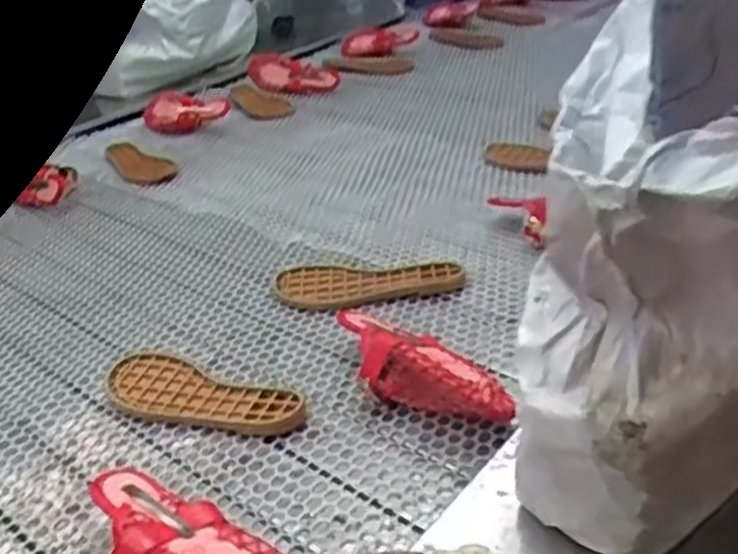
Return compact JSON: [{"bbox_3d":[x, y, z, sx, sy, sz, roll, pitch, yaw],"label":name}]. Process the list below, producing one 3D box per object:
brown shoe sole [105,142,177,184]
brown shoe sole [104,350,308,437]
[{"bbox_3d":[-0.402,-0.199,1.261,0.071,0.014,0.202,-29,38,-34],"label":"brown shoe sole"},{"bbox_3d":[-0.170,0.111,0.729,0.231,0.019,0.088,9,34,24],"label":"brown shoe sole"}]

